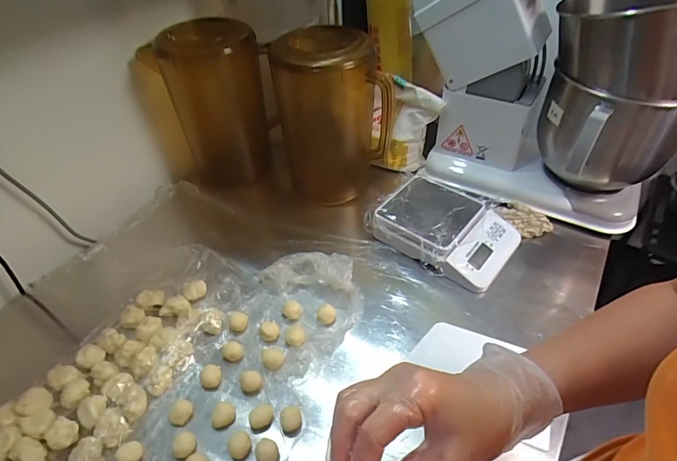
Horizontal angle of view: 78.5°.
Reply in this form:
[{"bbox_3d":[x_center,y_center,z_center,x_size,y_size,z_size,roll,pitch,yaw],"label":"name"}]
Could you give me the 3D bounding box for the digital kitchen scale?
[{"bbox_3d":[0.191,-0.010,0.735,0.229,0.052,0.186,29,52,28],"label":"digital kitchen scale"}]

